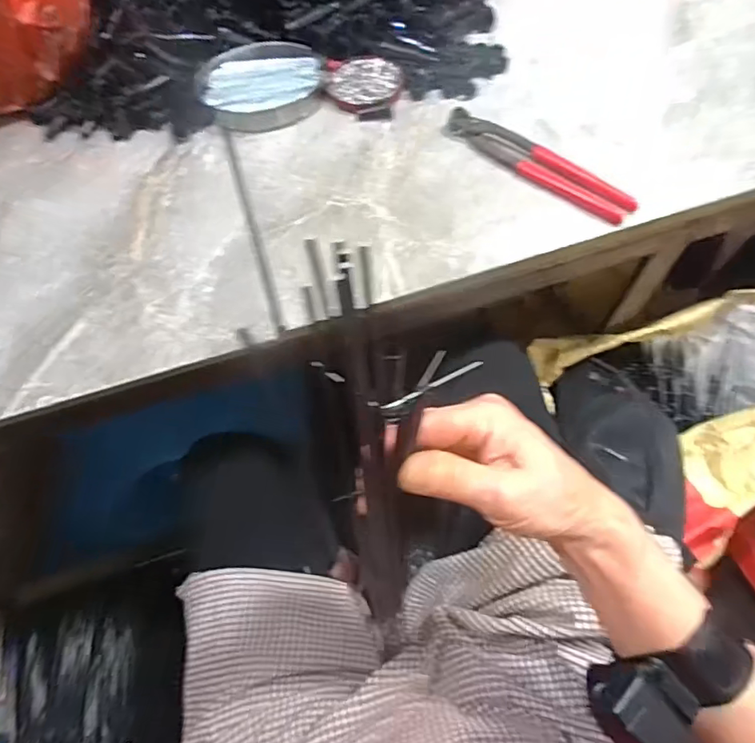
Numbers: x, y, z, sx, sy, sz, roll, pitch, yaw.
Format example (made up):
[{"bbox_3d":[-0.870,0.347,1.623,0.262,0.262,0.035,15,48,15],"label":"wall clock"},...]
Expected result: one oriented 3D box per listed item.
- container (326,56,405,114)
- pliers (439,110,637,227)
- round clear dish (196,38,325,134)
[{"bbox_3d":[-0.013,-0.313,0.568,0.069,0.011,0.078,39,71,20],"label":"container"},{"bbox_3d":[0.152,-0.201,0.501,0.197,0.013,0.038,36,71,19],"label":"pliers"},{"bbox_3d":[-0.126,-0.312,0.564,0.128,0.026,0.107,6,64,6],"label":"round clear dish"}]

